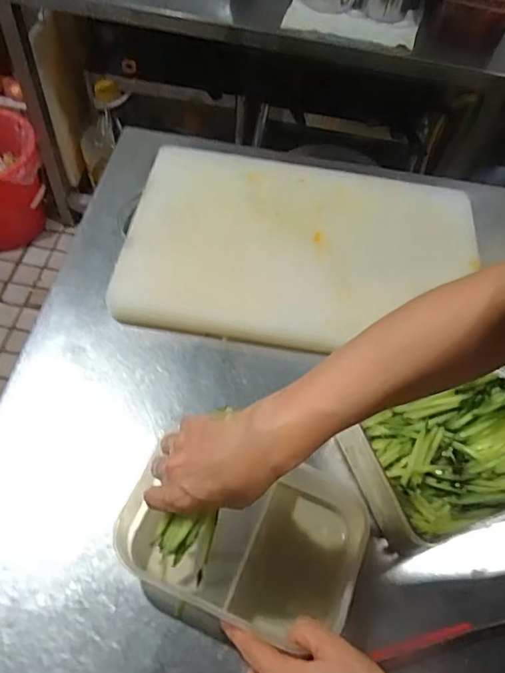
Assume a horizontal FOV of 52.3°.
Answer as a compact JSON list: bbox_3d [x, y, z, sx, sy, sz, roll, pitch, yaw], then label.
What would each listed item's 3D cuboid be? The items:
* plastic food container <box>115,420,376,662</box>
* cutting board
[{"bbox_3d":[-0.009,0.171,0.464,0.222,0.054,0.146,15,57,7],"label":"plastic food container"},{"bbox_3d":[0.063,-0.121,0.672,0.447,0.036,0.300,8,58,-1],"label":"cutting board"}]

